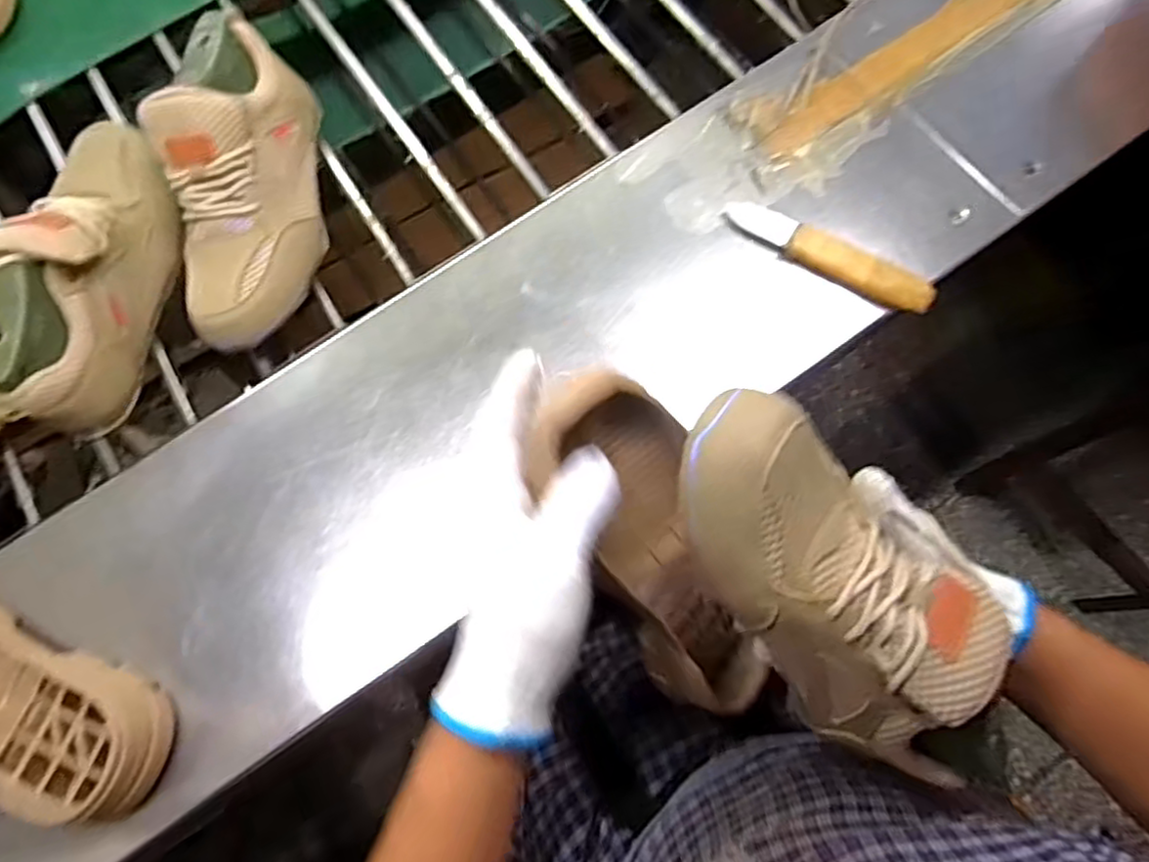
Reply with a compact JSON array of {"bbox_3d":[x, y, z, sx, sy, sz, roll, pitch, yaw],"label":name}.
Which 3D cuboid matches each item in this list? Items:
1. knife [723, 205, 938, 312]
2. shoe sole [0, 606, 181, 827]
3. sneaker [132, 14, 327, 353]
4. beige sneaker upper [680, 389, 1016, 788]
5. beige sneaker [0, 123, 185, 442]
[{"bbox_3d":[0.189,-0.133,0.511,0.163,0.027,0.025,30,77,9],"label":"knife"},{"bbox_3d":[-0.390,0.166,0.438,0.266,0.042,0.097,14,75,6],"label":"shoe sole"},{"bbox_3d":[-0.258,-0.196,0.535,0.097,0.099,0.254,-2,87,1],"label":"sneaker"},{"bbox_3d":[0.135,0.079,0.333,0.097,0.079,0.234,-40,103,-9],"label":"beige sneaker upper"},{"bbox_3d":[-0.378,-0.127,0.516,0.082,0.106,0.253,3,74,2],"label":"beige sneaker"}]

